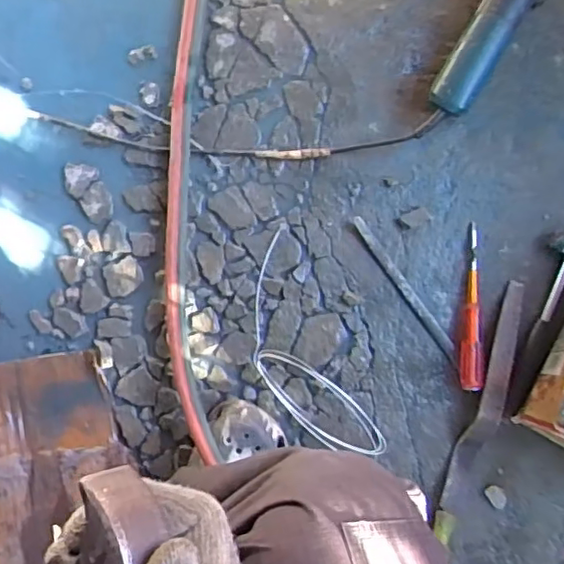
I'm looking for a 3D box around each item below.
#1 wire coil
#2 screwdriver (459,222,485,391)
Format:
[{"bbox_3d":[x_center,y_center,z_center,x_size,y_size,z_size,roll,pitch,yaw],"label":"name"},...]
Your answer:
[{"bbox_3d":[0.019,0.085,0.700,0.097,0.018,0.284,-26,88,-3],"label":"wire coil"},{"bbox_3d":[0.228,0.029,0.720,0.024,0.025,0.195,3,87,-2],"label":"screwdriver"}]

